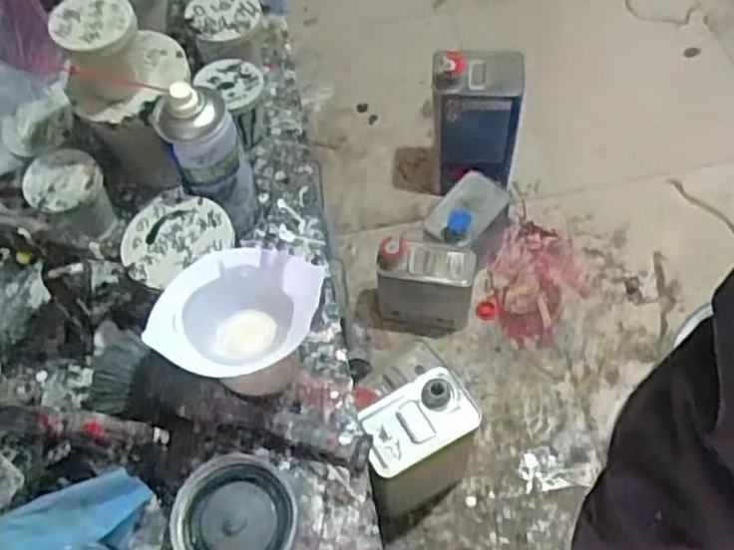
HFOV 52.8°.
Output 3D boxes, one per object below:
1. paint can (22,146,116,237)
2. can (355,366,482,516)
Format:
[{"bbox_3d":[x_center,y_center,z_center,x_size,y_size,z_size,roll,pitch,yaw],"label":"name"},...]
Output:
[{"bbox_3d":[-0.284,-0.072,0.723,0.069,0.070,0.075,-2,60,3],"label":"paint can"},{"bbox_3d":[0.083,0.273,1.154,0.169,0.301,0.112,-26,62,-11],"label":"can"}]

